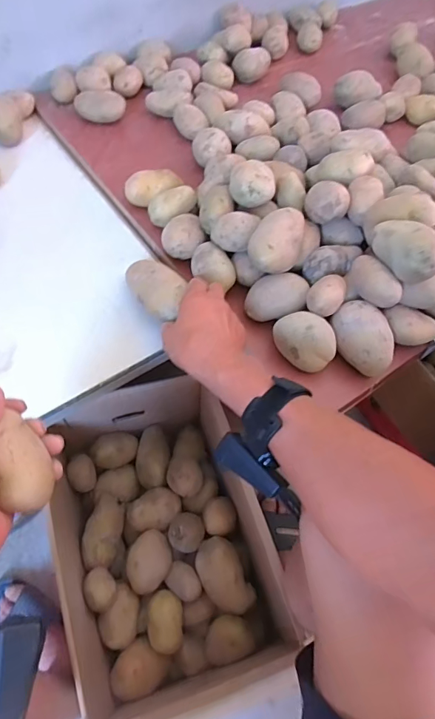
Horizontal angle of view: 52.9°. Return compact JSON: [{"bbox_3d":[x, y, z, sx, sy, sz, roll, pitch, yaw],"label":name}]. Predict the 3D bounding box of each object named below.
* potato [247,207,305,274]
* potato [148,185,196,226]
[{"bbox_3d":[0.072,-0.144,0.536,0.060,0.048,0.073,17,58,6],"label":"potato"},{"bbox_3d":[-0.061,-0.213,0.607,0.065,0.035,0.033,-24,62,-18],"label":"potato"}]

